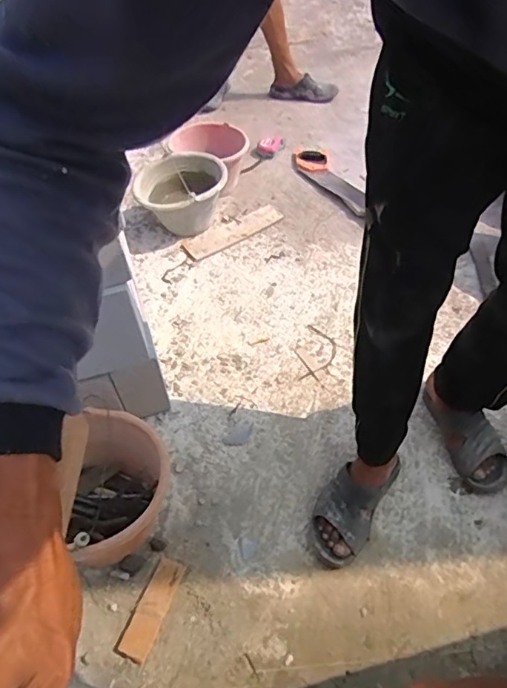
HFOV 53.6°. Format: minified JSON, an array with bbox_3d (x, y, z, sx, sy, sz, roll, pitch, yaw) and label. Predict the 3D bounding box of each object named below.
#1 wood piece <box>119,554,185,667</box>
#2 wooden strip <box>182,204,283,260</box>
[{"bbox_3d":[-0.180,0.463,0.888,0.054,0.024,0.162,16,54,15],"label":"wood piece"},{"bbox_3d":[-0.061,-0.348,1.522,0.321,0.017,0.085,-32,56,-20],"label":"wooden strip"}]

